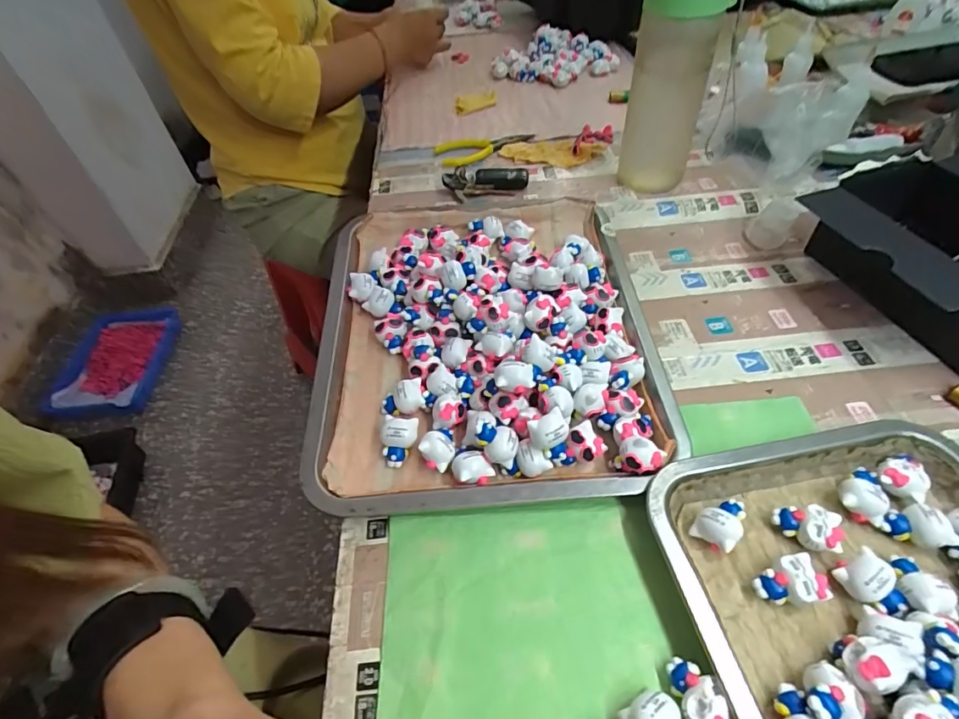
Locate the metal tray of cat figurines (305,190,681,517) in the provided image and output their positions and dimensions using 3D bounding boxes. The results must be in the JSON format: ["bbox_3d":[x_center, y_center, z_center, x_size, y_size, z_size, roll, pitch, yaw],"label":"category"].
[{"bbox_3d":[-0.002,-0.032,0.403,0.261,0.044,0.311,-4,49,0],"label":"metal tray of cat figurines"}]

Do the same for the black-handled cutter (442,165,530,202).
[{"bbox_3d":[0.007,-0.196,0.536,0.091,0.017,0.042,3,50,6],"label":"black-handled cutter"}]

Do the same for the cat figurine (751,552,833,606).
[{"bbox_3d":[0.170,0.125,0.270,0.033,0.021,0.024,-12,50,-7],"label":"cat figurine"}]

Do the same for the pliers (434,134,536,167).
[{"bbox_3d":[0.007,-0.262,0.598,0.119,0.011,0.046,-13,50,-7],"label":"pliers"}]

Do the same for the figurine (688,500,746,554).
[{"bbox_3d":[0.145,0.098,0.293,0.024,0.021,0.031,31,58,27],"label":"figurine"}]

